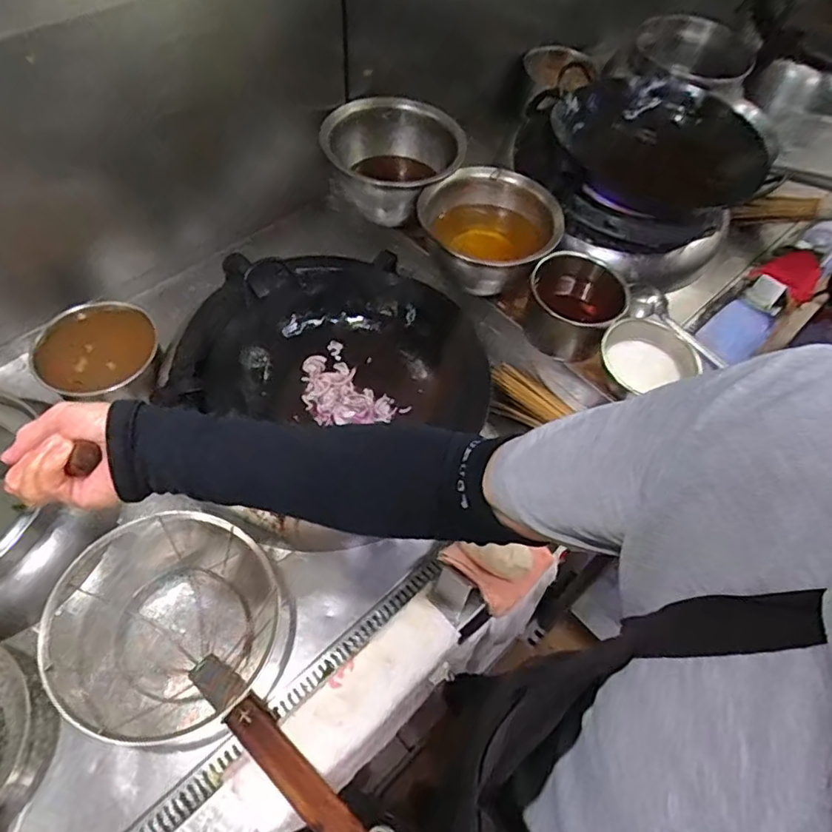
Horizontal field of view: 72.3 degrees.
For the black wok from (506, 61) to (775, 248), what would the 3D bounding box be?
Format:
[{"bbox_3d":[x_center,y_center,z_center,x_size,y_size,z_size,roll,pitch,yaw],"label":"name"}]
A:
[{"bbox_3d":[0.453,-0.578,1.199,0.473,0.123,0.452,1,59,-2],"label":"black wok"}]

